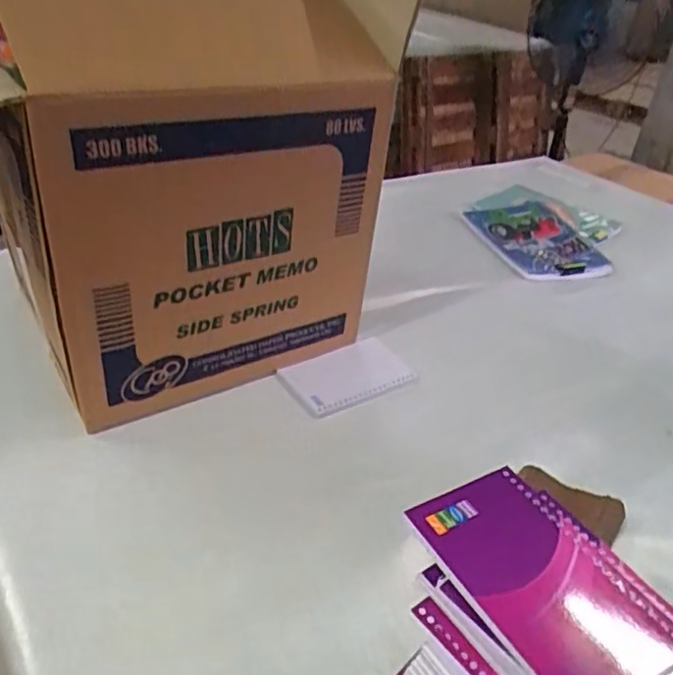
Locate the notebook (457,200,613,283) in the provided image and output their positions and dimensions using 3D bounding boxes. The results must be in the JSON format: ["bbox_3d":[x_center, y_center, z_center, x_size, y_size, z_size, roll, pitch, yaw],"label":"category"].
[{"bbox_3d":[0.311,-0.159,0.989,0.161,0.015,0.223,-9,41,-15],"label":"notebook"}]

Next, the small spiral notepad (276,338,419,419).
[{"bbox_3d":[0.010,0.040,0.655,0.136,0.013,0.077,-15,39,-30],"label":"small spiral notepad"}]

